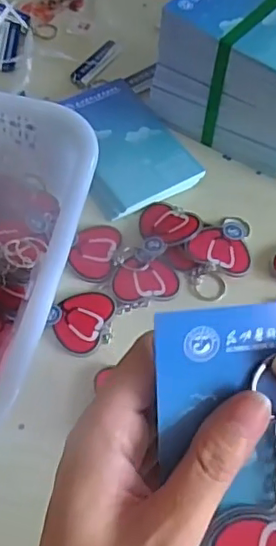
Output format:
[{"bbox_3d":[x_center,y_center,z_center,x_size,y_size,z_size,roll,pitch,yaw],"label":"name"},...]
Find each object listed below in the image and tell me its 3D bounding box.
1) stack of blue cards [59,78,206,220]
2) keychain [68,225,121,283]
[{"bbox_3d":[-0.015,-0.118,0.513,0.092,0.013,0.142,-24,63,-16],"label":"stack of blue cards"},{"bbox_3d":[-0.034,-0.018,0.459,0.035,0.007,0.053,14,60,5],"label":"keychain"}]

